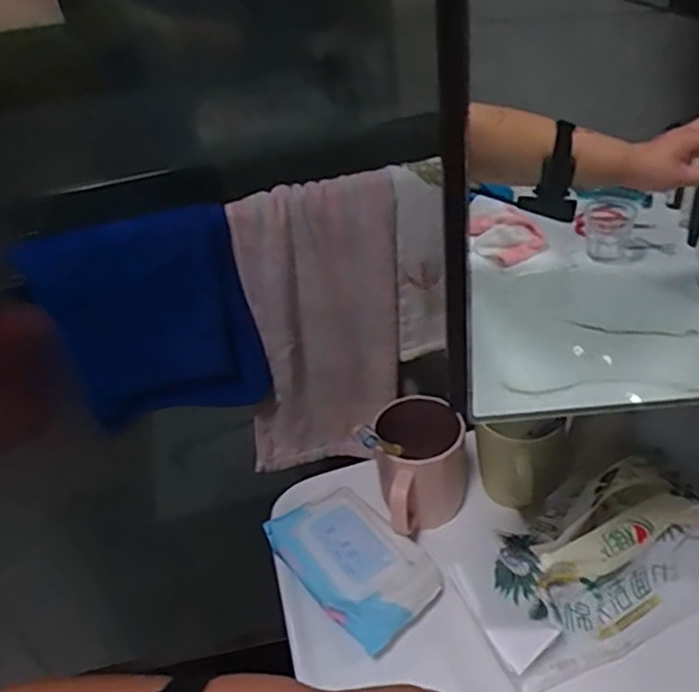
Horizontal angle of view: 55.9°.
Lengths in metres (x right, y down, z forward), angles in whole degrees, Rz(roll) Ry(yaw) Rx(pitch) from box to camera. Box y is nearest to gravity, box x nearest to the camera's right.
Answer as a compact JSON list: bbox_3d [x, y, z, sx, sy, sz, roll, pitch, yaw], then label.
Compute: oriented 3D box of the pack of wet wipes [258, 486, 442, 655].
[{"bbox_3d":[0.001,0.186,0.583,0.094,0.031,0.152,-32,44,-28],"label":"pack of wet wipes"}]

